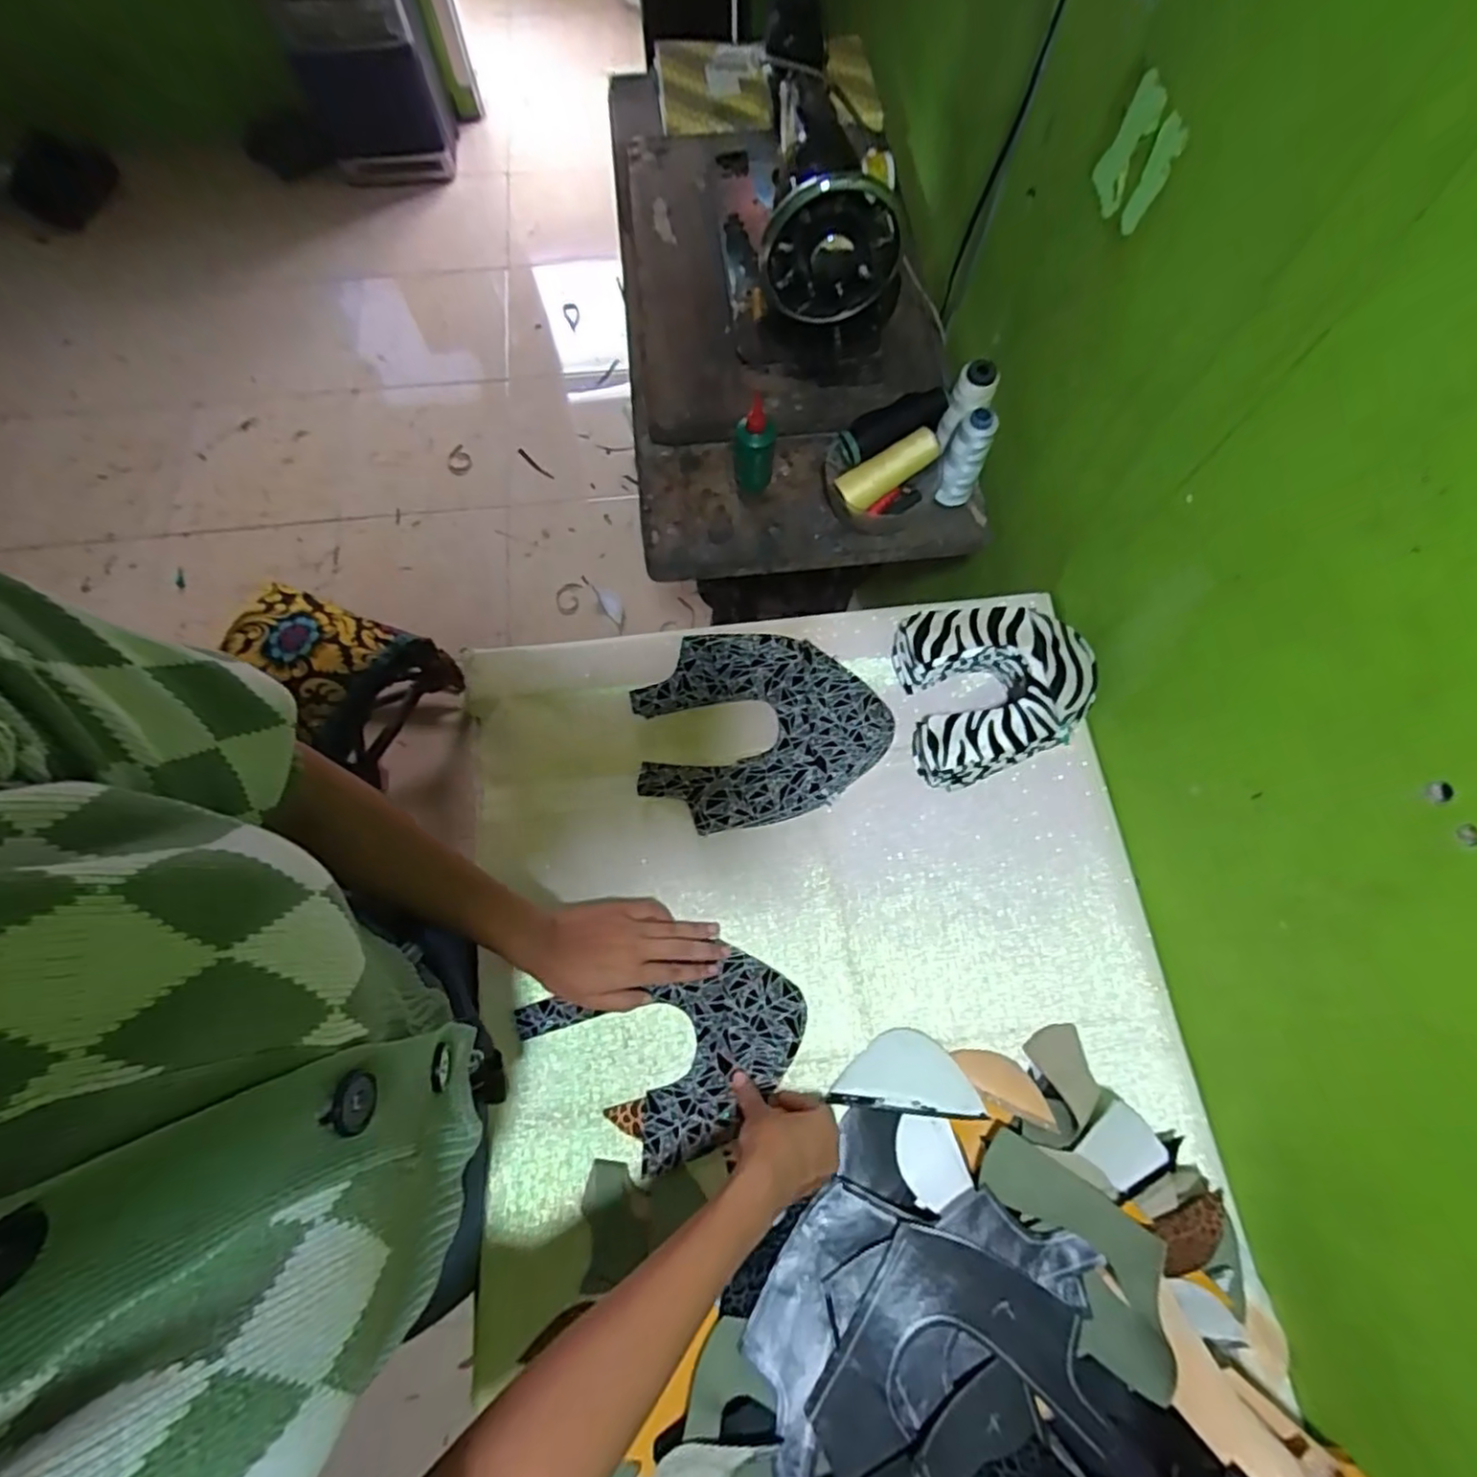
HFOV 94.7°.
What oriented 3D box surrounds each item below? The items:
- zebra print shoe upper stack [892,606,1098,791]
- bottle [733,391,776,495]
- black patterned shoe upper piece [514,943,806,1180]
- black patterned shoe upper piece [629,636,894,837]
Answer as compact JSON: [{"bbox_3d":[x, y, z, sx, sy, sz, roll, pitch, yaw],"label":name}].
[{"bbox_3d":[0.248,-0.051,0.661,0.165,0.079,0.166,-10,70,-3],"label":"zebra print shoe upper stack"},{"bbox_3d":[0.017,-0.318,0.748,0.043,0.099,0.046,1,70,1],"label":"bottle"},{"bbox_3d":[-0.056,0.275,0.577,0.234,0.011,0.148,-15,70,-5],"label":"black patterned shoe upper piece"},{"bbox_3d":[0.021,-0.014,0.667,0.236,0.047,0.185,-13,70,-4],"label":"black patterned shoe upper piece"}]

